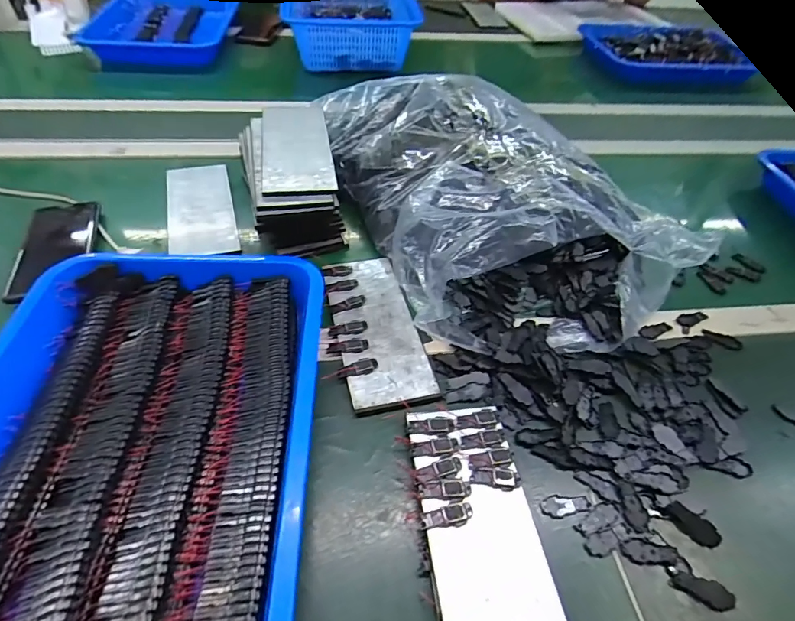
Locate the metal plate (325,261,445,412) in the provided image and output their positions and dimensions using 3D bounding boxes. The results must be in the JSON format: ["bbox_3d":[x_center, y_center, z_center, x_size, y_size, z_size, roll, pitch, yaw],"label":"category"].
[{"bbox_3d":[-0.023,0.014,0.464,0.079,0.011,0.201,-9,50,-12],"label":"metal plate"}]

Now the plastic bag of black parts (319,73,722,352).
[{"bbox_3d":[0.116,-0.152,0.563,0.314,0.107,0.454,-15,51,-17],"label":"plastic bag of black parts"}]

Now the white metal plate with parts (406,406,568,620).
[{"bbox_3d":[0.060,0.164,0.331,0.080,0.021,0.193,-4,49,-8],"label":"white metal plate with parts"}]

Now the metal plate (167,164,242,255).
[{"bbox_3d":[-0.253,-0.132,0.589,0.078,0.008,0.195,-13,50,-15],"label":"metal plate"}]

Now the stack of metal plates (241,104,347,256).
[{"bbox_3d":[-0.127,-0.163,0.569,0.096,0.094,0.214,-8,47,-12],"label":"stack of metal plates"}]

